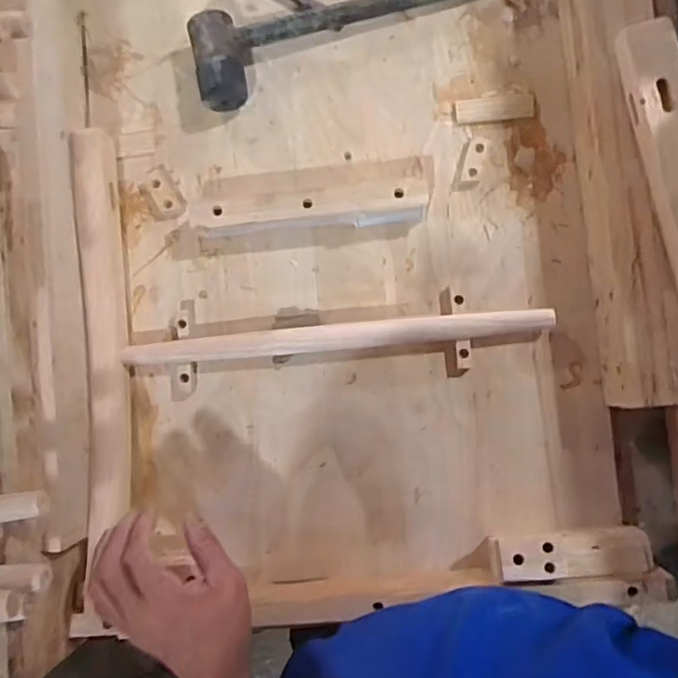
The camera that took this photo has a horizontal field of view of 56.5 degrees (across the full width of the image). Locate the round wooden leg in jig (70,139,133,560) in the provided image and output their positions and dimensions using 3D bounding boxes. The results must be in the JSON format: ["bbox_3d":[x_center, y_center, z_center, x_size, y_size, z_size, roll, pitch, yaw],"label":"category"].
[{"bbox_3d":[-0.228,-0.012,0.612,0.034,0.039,0.378,-5,86,3],"label":"round wooden leg in jig"}]

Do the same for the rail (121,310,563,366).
[{"bbox_3d":[-0.001,-0.001,0.614,0.402,0.024,0.025,-5,86,3],"label":"rail"}]

